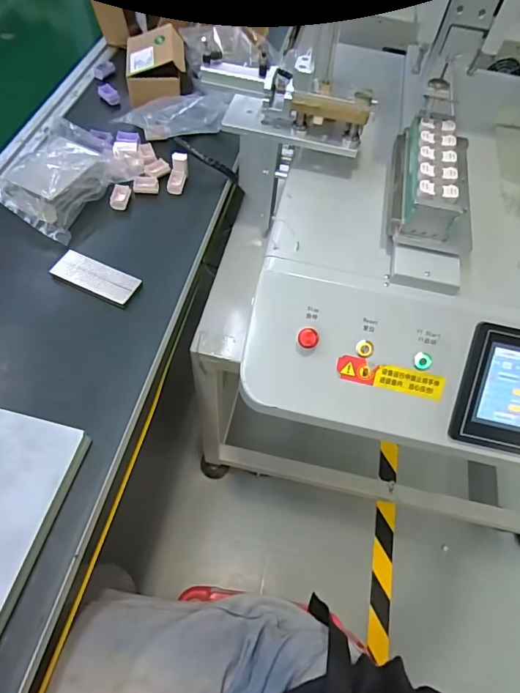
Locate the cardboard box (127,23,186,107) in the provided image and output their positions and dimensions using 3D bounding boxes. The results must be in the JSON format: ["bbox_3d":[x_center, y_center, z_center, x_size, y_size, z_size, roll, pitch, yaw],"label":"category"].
[{"bbox_3d":[-0.180,-0.487,0.746,0.101,0.064,0.120,-5,60,-6],"label":"cardboard box"}]

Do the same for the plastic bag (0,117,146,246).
[{"bbox_3d":[-0.279,-0.251,0.607,0.160,0.043,0.198,27,61,10],"label":"plastic bag"}]

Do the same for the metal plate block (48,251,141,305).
[{"bbox_3d":[-0.208,-0.088,0.547,0.113,0.007,0.042,25,61,10],"label":"metal plate block"}]

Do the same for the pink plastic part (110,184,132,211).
[{"bbox_3d":[-0.199,-0.213,0.618,0.023,0.015,0.040,6,59,-2],"label":"pink plastic part"}]

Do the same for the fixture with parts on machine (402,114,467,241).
[{"bbox_3d":[0.209,-0.219,0.541,0.065,0.048,0.183,11,59,1],"label":"fixture with parts on machine"}]

